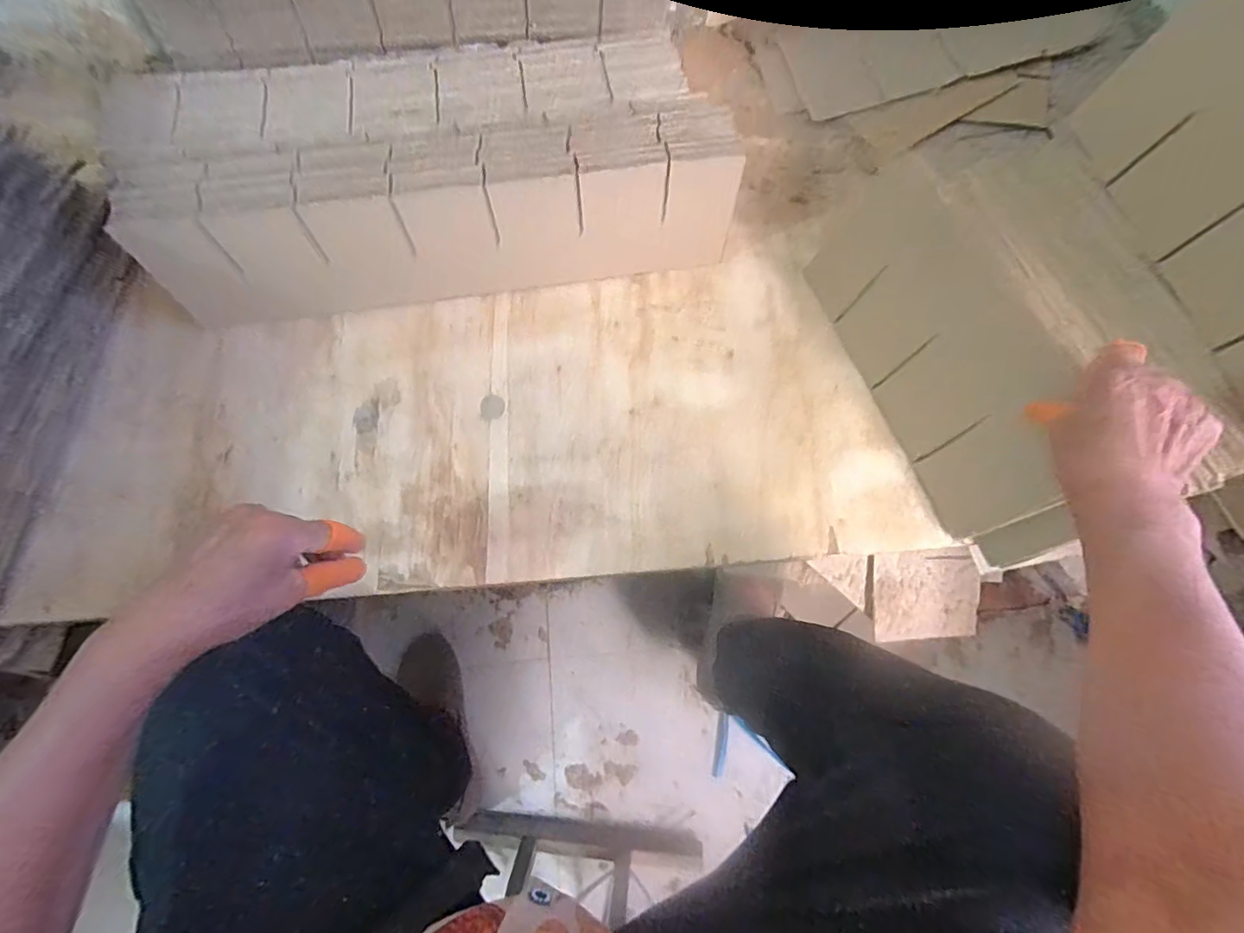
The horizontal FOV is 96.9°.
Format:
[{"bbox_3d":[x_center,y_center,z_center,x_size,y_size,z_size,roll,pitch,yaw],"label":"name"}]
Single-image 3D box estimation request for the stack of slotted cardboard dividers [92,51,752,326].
[{"bbox_3d":[-0.183,-0.296,0.572,0.554,0.138,0.206,-10,70,-4],"label":"stack of slotted cardboard dividers"}]

